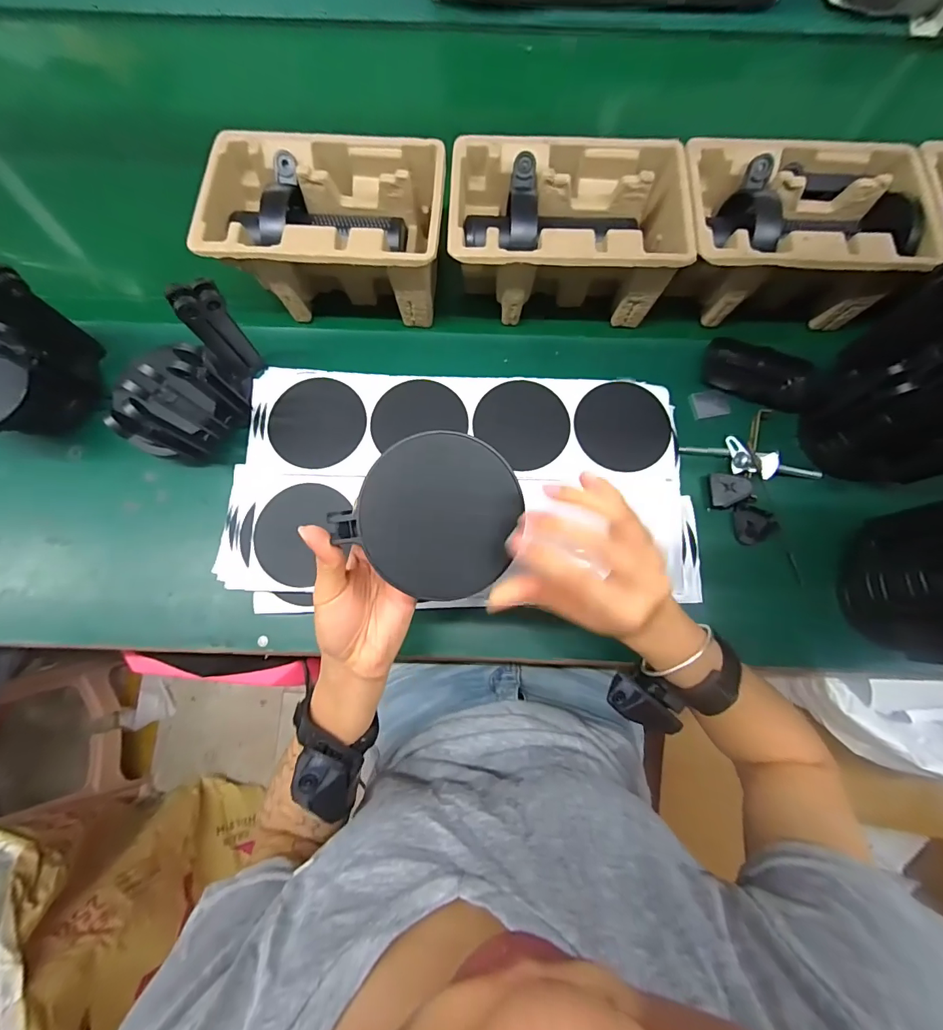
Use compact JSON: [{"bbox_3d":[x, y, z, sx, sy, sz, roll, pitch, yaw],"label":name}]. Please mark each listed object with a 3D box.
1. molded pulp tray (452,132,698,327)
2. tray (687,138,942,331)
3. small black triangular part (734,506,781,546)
[{"bbox_3d":[0.093,-0.287,0.447,0.245,0.098,0.141,2,78,0],"label":"molded pulp tray"},{"bbox_3d":[0.317,-0.283,0.436,0.223,0.086,0.153,2,78,0],"label":"tray"},{"bbox_3d":[0.279,0.011,0.422,0.037,0.009,0.037,6,76,1],"label":"small black triangular part"}]

